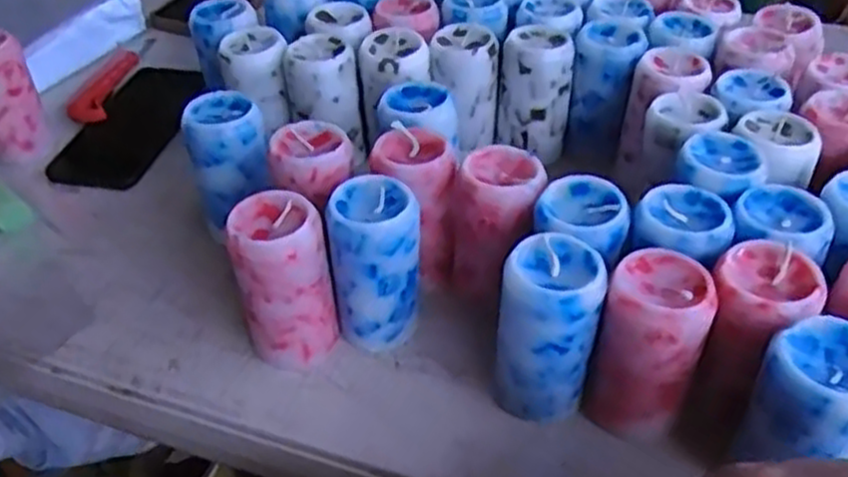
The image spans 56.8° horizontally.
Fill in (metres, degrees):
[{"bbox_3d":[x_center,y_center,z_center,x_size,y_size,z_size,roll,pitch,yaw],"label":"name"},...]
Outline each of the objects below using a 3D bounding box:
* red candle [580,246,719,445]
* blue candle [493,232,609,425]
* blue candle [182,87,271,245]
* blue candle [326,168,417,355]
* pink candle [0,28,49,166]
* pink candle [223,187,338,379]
[{"bbox_3d":[0.115,0.056,0.399,0.047,0.086,0.052,22,49,25],"label":"red candle"},{"bbox_3d":[0.065,0.048,0.408,0.048,0.086,0.052,10,45,14],"label":"blue candle"},{"bbox_3d":[-0.127,-0.046,0.526,0.050,0.091,0.056,-14,44,-11],"label":"blue candle"},{"bbox_3d":[-0.026,0.015,0.449,0.045,0.089,0.050,-1,43,3],"label":"blue candle"},{"bbox_3d":[-0.323,-0.107,0.602,0.051,0.093,0.048,-26,47,-21],"label":"pink candle"},{"bbox_3d":[-0.079,0.026,0.441,0.046,0.092,0.050,26,51,28],"label":"pink candle"}]

